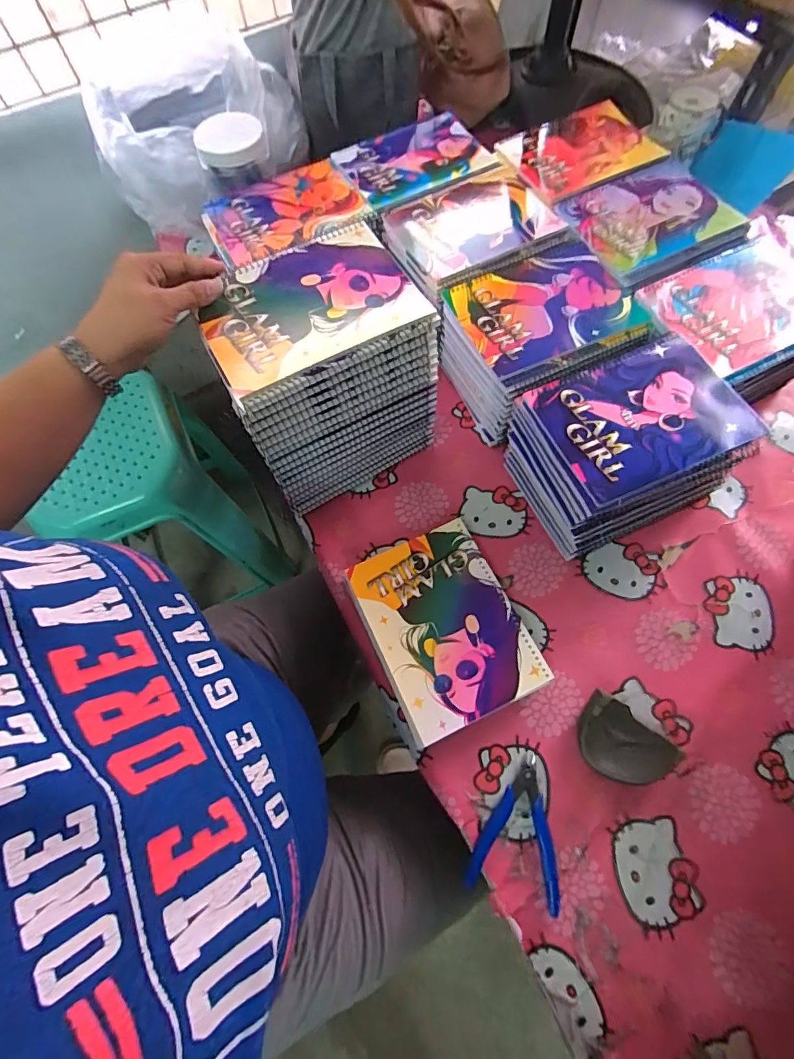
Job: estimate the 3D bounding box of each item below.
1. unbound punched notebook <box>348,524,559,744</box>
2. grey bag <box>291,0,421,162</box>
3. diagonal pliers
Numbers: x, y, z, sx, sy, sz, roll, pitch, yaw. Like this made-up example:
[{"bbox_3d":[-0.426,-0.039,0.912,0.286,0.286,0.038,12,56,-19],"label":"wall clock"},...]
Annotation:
[{"bbox_3d":[0.050,0.105,0.495,0.151,0.033,0.199,-23,67,-8],"label":"unbound punched notebook"},{"bbox_3d":[-0.067,-0.768,0.716,0.193,0.218,0.160,-8,68,-1],"label":"grey bag"},{"bbox_3d":[0.120,0.281,0.430,0.081,0.008,0.119,16,67,10],"label":"diagonal pliers"}]

